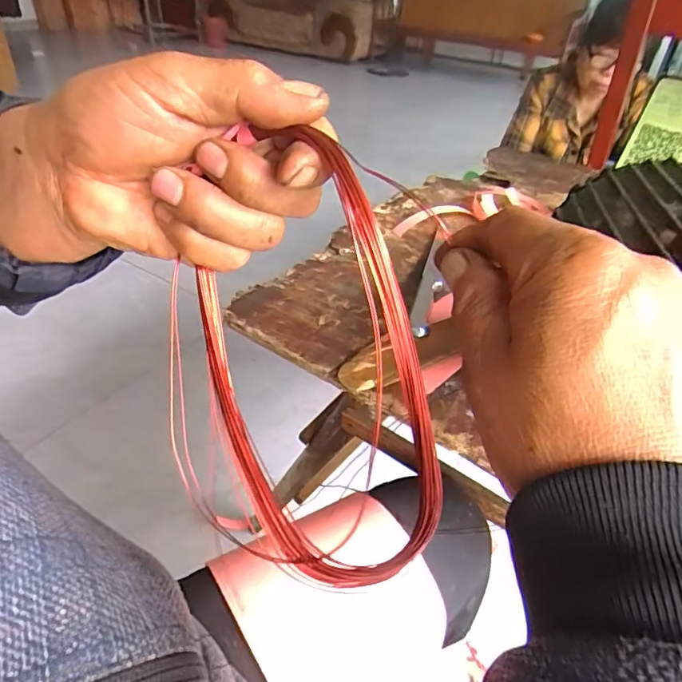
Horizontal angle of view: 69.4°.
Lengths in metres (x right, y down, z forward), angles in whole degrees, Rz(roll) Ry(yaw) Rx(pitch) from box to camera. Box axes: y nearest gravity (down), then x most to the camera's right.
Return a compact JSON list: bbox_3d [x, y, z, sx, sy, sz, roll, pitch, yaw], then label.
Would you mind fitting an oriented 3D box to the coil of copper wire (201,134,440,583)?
[{"bbox_3d":[-0.014,0.012,0.221,0.101,0.201,0.016,-11,5,14],"label":"coil of copper wire"}]

